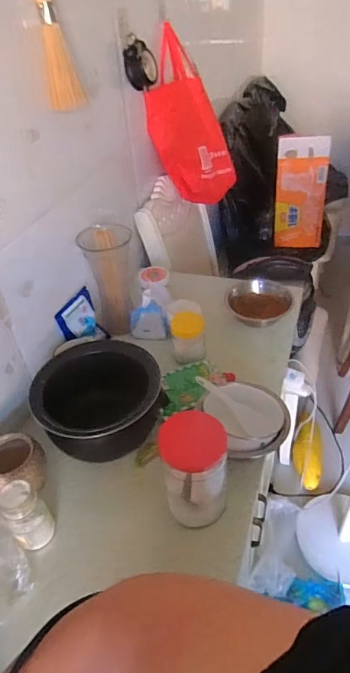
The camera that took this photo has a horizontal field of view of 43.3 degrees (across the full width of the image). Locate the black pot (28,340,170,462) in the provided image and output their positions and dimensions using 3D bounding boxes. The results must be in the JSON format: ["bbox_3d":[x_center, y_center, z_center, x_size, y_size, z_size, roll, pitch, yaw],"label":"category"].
[{"bbox_3d":[-0.139,0.114,0.827,0.223,0.126,0.178,-18,42,-14],"label":"black pot"}]

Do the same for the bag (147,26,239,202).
[{"bbox_3d":[0.038,-0.608,1.269,0.066,0.469,0.250,11,48,48],"label":"bag"}]

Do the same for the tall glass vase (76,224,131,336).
[{"bbox_3d":[-0.146,-0.133,1.028,0.110,0.236,0.105,-9,40,-4],"label":"tall glass vase"}]

